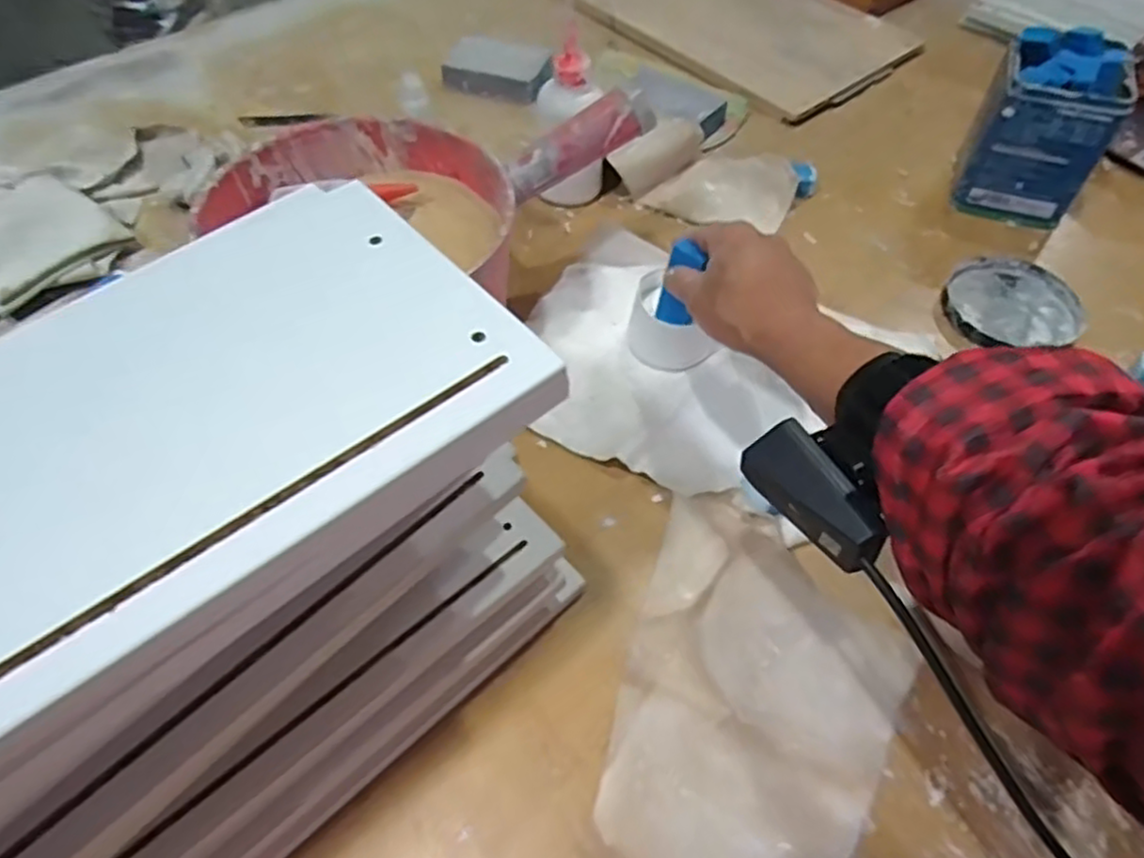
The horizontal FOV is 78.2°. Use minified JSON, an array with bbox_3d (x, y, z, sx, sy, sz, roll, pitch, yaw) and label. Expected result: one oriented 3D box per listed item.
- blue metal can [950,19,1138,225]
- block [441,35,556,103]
[{"bbox_3d":[0.385,-0.248,0.583,0.094,0.135,0.070,20,56,14],"label":"blue metal can"},{"bbox_3d":[-0.075,-0.373,0.728,0.112,0.025,0.056,14,55,9],"label":"block"}]

